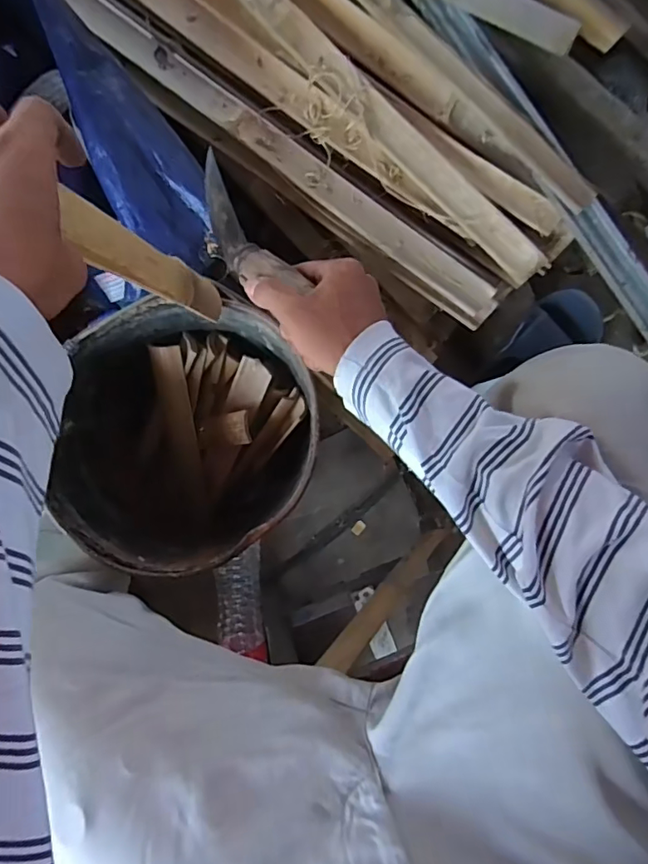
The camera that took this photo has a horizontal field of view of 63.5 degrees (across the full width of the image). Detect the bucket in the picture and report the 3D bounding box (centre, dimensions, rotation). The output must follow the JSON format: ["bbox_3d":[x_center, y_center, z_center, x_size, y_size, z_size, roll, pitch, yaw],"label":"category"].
[{"bbox_3d":[-0.171,0.010,0.672,0.263,0.270,0.283,0,88,0],"label":"bucket"}]

